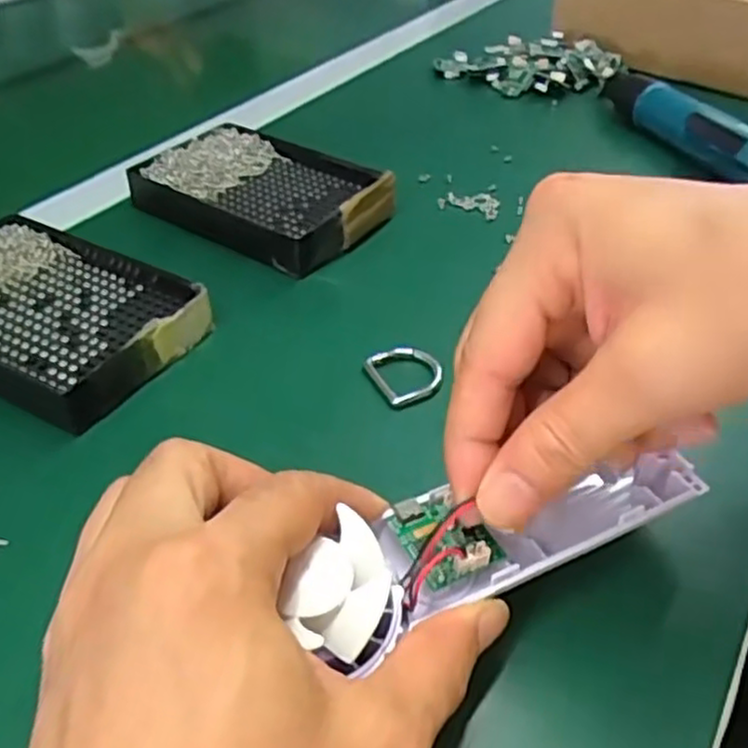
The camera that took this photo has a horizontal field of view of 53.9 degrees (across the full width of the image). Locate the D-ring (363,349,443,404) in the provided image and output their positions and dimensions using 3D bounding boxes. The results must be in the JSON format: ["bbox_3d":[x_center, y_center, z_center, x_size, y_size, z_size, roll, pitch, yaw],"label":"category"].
[{"bbox_3d":[0.017,0.000,0.335,0.033,0.008,0.036,-16,48,-23],"label":"D-ring"}]

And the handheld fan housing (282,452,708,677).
[{"bbox_3d":[0.040,0.050,0.235,0.145,0.034,0.044,-11,43,-22],"label":"handheld fan housing"}]

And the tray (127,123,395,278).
[{"bbox_3d":[-0.067,-0.109,0.439,0.141,0.026,0.091,26,48,26],"label":"tray"}]

